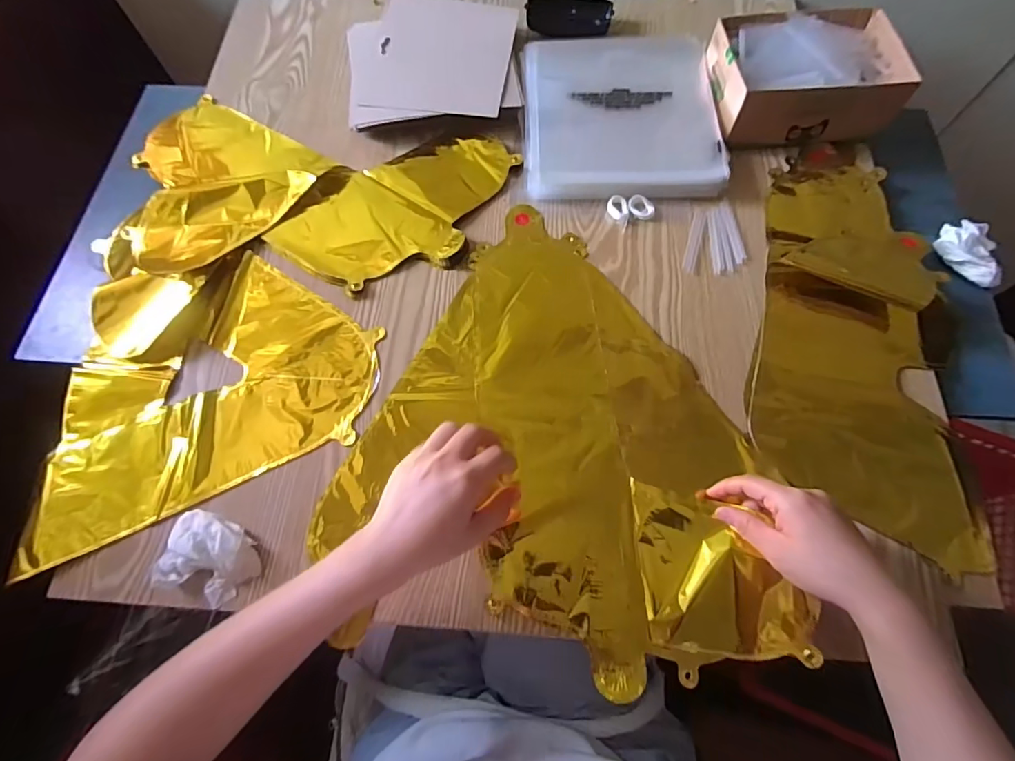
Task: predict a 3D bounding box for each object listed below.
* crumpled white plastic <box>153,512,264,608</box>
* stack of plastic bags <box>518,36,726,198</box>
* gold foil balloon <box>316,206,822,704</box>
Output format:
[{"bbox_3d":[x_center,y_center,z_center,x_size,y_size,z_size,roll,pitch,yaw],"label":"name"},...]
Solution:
[{"bbox_3d":[-0.240,0.141,0.386,0.075,0.019,0.058,25,71,10],"label":"crumpled white plastic"},{"bbox_3d":[0.126,-0.308,0.557,0.211,0.027,0.229,-2,69,1],"label":"stack of plastic bags"},{"bbox_3d":[0.051,0.027,0.435,0.342,0.032,0.404,3,69,2],"label":"gold foil balloon"}]

